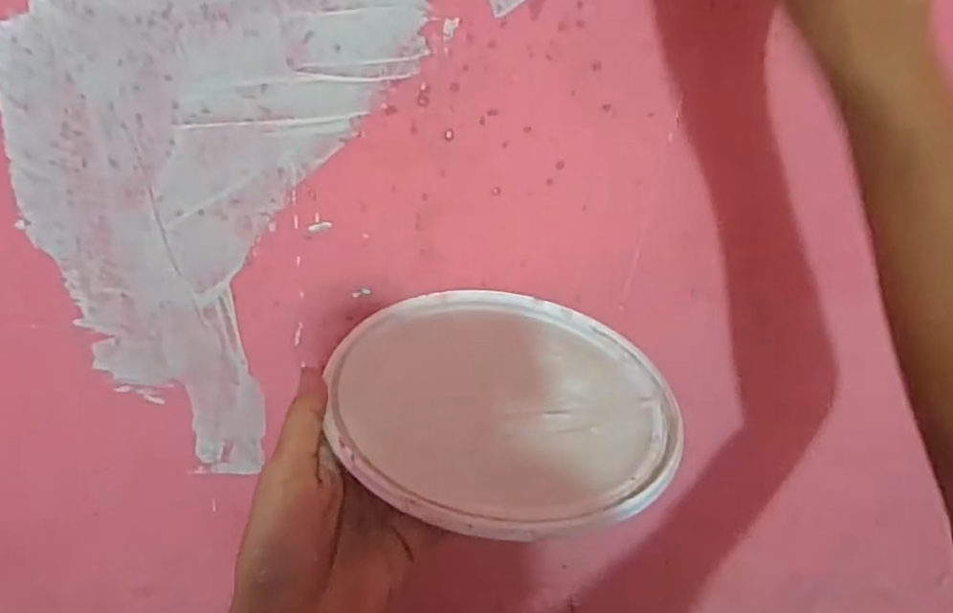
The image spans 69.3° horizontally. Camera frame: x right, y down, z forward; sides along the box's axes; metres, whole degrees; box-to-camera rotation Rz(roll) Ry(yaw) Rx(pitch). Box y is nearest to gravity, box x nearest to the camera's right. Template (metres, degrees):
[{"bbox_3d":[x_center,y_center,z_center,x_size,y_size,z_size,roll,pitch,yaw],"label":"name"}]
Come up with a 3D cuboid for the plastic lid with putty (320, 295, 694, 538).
[{"bbox_3d":[0.014,0.044,0.353,0.170,0.009,0.171,5,32,-3],"label":"plastic lid with putty"}]

